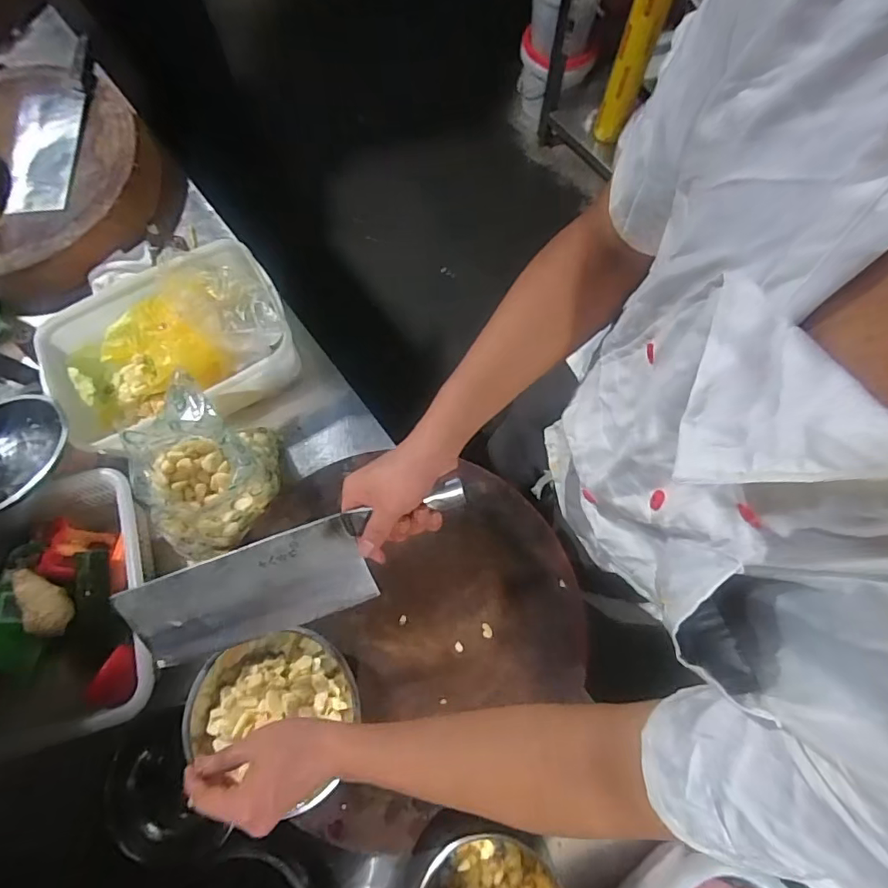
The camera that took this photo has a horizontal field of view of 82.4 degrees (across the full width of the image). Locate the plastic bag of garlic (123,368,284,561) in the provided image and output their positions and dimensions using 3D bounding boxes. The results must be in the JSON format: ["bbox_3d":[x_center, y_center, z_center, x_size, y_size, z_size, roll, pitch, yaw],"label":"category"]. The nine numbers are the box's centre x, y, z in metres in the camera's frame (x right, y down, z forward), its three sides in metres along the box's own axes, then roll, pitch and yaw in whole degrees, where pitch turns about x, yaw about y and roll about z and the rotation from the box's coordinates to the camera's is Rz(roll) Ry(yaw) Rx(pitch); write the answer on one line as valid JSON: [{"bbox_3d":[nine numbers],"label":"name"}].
[{"bbox_3d":[-0.289,0.039,0.610,0.158,0.151,0.184,-19,74,-4],"label":"plastic bag of garlic"}]

